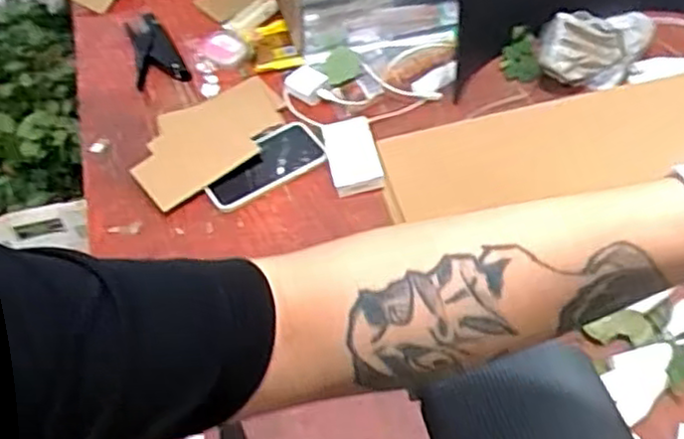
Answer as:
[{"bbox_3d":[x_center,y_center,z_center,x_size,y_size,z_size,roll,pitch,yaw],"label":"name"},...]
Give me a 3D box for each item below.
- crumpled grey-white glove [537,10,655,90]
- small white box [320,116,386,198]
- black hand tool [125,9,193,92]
[{"bbox_3d":[0.326,-0.221,0.915,0.156,0.077,0.071,-7,51,-1],"label":"crumpled grey-white glove"},{"bbox_3d":[0.012,-0.080,0.861,0.059,0.021,0.098,-11,51,-4],"label":"small white box"},{"bbox_3d":[-0.275,-0.244,1.031,0.069,0.023,0.151,-21,52,-12],"label":"black hand tool"}]

